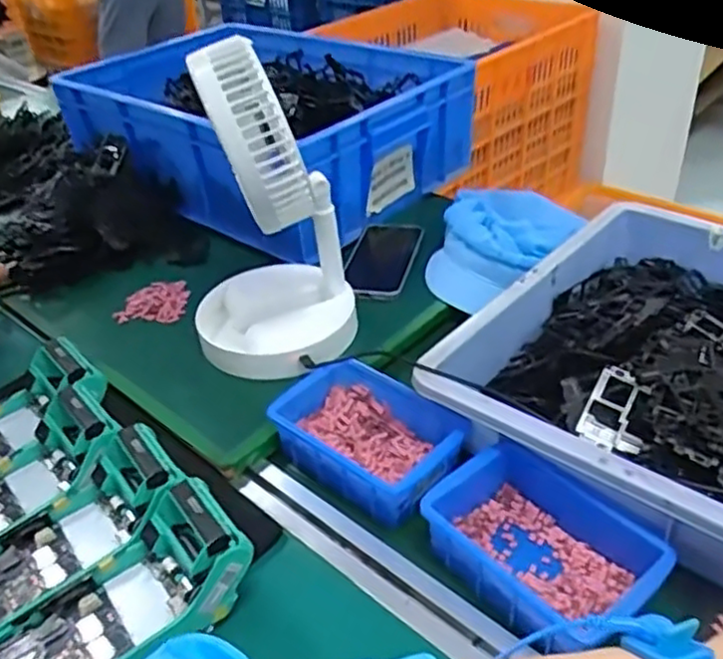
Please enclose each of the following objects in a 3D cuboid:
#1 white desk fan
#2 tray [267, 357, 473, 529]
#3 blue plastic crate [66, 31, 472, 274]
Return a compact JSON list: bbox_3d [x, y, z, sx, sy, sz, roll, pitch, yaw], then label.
[{"bbox_3d":[-0.096,-0.115,0.637,0.153,0.268,0.155,-14,37,-12],"label":"white desk fan"},{"bbox_3d":[0.010,0.087,0.591,0.151,0.049,0.110,25,46,34],"label":"tray"},{"bbox_3d":[-0.146,-0.285,0.970,0.500,0.136,0.350,25,46,34],"label":"blue plastic crate"}]

